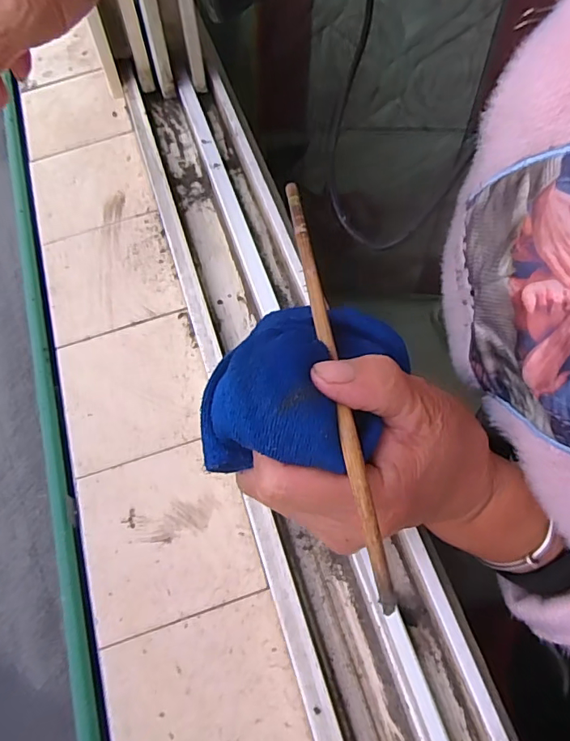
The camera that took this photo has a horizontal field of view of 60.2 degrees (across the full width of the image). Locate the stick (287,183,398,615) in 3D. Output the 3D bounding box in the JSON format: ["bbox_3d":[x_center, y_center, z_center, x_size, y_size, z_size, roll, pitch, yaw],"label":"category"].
[{"bbox_3d":[0.017,-0.020,0.216,0.007,0.005,0.234,-4,50,-5],"label":"stick"}]

